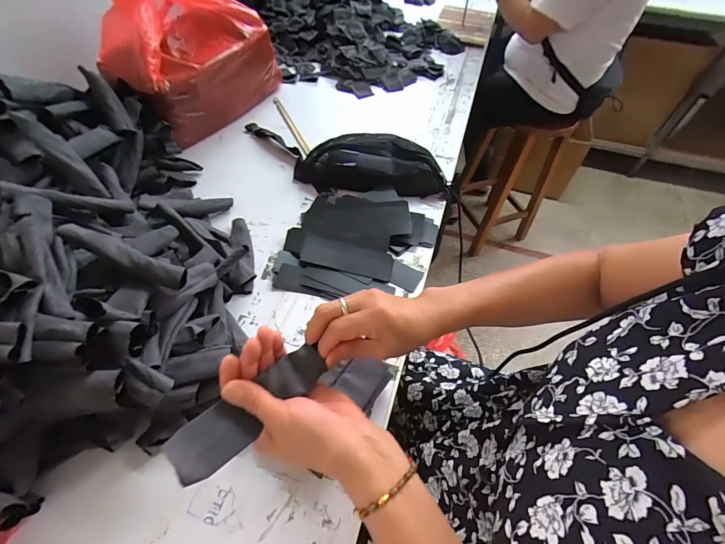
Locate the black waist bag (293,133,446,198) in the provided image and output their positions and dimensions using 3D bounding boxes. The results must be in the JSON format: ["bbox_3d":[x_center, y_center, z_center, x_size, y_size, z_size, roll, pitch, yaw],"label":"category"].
[{"bbox_3d":[0.016,-0.215,0.716,0.299,0.077,0.132,15,55,8],"label":"black waist bag"}]

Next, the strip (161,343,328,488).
[{"bbox_3d":[-0.093,0.114,0.308,0.139,0.011,0.042,-35,74,-30],"label":"strip"}]

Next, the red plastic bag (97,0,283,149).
[{"bbox_3d":[-0.342,-0.453,0.743,0.174,0.275,0.331,20,56,12],"label":"red plastic bag"}]

